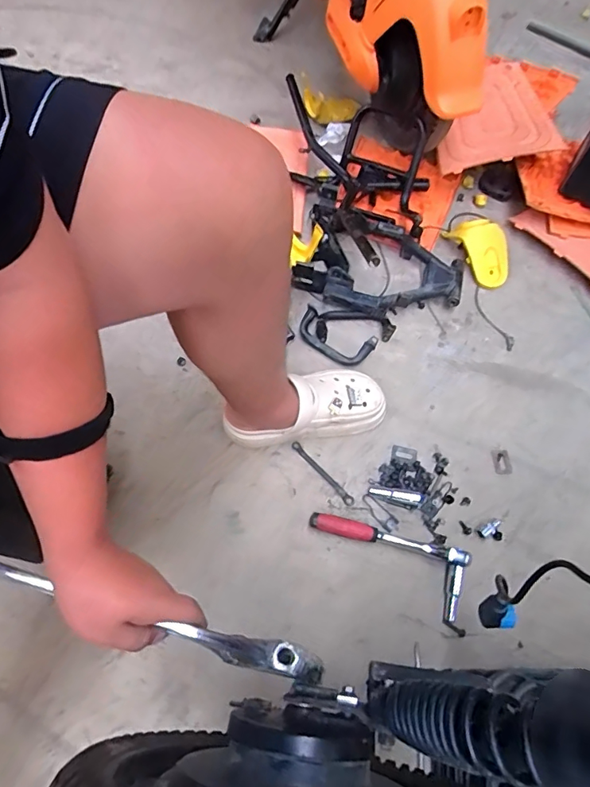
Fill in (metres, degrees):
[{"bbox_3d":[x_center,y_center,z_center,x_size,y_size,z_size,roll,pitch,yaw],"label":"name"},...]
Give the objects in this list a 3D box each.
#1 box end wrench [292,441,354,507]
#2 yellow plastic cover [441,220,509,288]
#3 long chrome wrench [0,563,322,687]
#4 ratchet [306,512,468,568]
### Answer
[{"bbox_3d":[0.045,0.132,0.773,0.015,0.011,0.136,-40,70,-21],"label":"box end wrench"},{"bbox_3d":[0.400,-0.305,0.998,0.085,0.073,0.145,-20,66,-14],"label":"yellow plastic cover"},{"bbox_3d":[-0.147,0.187,0.406,0.357,0.035,0.027,19,62,0],"label":"long chrome wrench"},{"bbox_3d":[0.144,0.228,0.719,0.243,0.034,0.028,16,62,4],"label":"ratchet"}]

